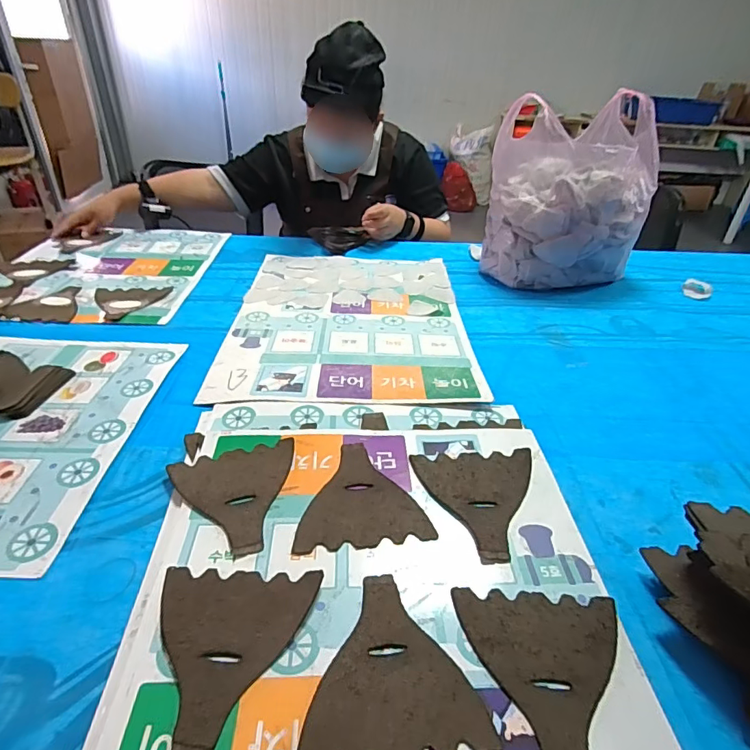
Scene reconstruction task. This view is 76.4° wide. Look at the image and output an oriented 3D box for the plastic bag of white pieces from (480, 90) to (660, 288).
[{"bbox_3d":[0.378,-0.350,0.918,0.295,0.320,0.201,-4,36,-10],"label":"plastic bag of white pieces"}]

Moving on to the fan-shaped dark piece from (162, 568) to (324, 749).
[{"bbox_3d":[-0.114,0.207,0.359,0.124,0.005,0.130,3,35,1],"label":"fan-shaped dark piece"}]

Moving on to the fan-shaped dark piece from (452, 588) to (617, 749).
[{"bbox_3d":[0.129,0.224,0.353,0.124,0.005,0.130,4,35,2],"label":"fan-shaped dark piece"}]

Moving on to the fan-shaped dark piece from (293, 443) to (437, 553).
[{"bbox_3d":[-0.016,0.119,0.490,0.126,0.004,0.129,-2,35,-7],"label":"fan-shaped dark piece"}]

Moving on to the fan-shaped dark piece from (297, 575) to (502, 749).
[{"bbox_3d":[0.010,0.213,0.358,0.127,0.004,0.128,-2,35,-6],"label":"fan-shaped dark piece"}]

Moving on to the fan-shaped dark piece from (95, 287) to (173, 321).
[{"bbox_3d":[-0.430,-0.126,0.831,0.127,0.004,0.127,-4,36,-10],"label":"fan-shaped dark piece"}]

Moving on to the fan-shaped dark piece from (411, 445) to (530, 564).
[{"bbox_3d":[0.107,0.128,0.484,0.123,0.004,0.130,0,37,1],"label":"fan-shaped dark piece"}]

